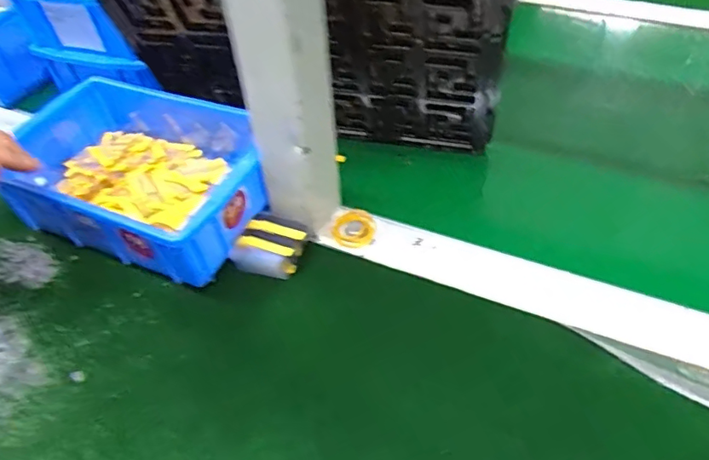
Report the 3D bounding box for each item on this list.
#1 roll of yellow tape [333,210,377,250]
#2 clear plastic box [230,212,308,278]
[{"bbox_3d":[0.000,-0.001,0.422,0.032,0.008,0.033,-3,46,3],"label":"roll of yellow tape"},{"bbox_3d":[-0.061,0.012,0.405,0.044,0.023,0.045,18,50,22],"label":"clear plastic box"}]

